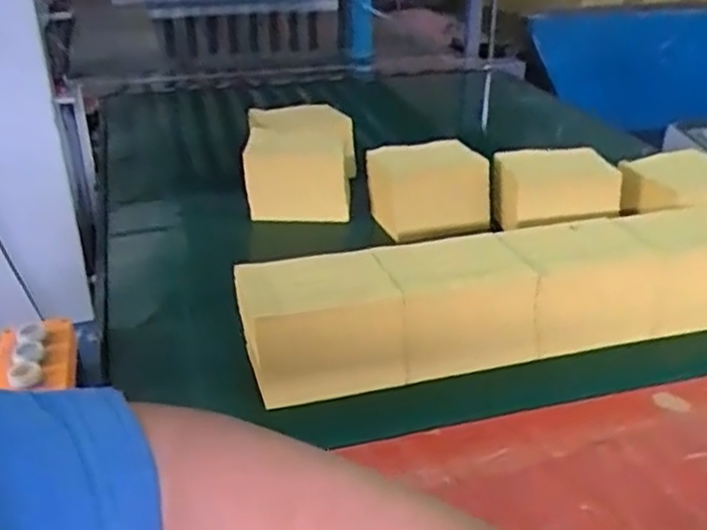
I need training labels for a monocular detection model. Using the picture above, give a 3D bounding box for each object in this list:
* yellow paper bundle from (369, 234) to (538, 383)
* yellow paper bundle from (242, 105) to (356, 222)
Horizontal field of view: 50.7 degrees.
[{"bbox_3d":[0.121,0.044,0.877,0.169,0.123,0.115,-7,29,-12],"label":"yellow paper bundle"},{"bbox_3d":[-0.096,-0.186,1.320,0.187,0.122,0.226,0,28,-1],"label":"yellow paper bundle"}]

